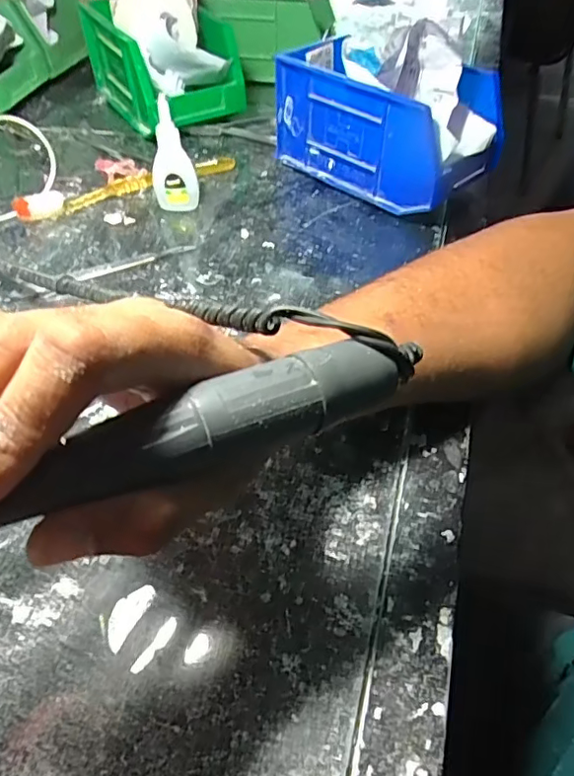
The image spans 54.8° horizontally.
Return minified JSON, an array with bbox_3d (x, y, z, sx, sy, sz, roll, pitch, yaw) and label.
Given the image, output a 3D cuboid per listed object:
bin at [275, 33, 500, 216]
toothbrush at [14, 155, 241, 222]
[{"bbox_3d":[0.083,-0.219,0.467,0.172,0.091,0.096,36,57,27],"label":"bin"},{"bbox_3d":[-0.133,-0.175,0.473,0.191,0.018,0.017,-21,52,-19],"label":"toothbrush"}]

